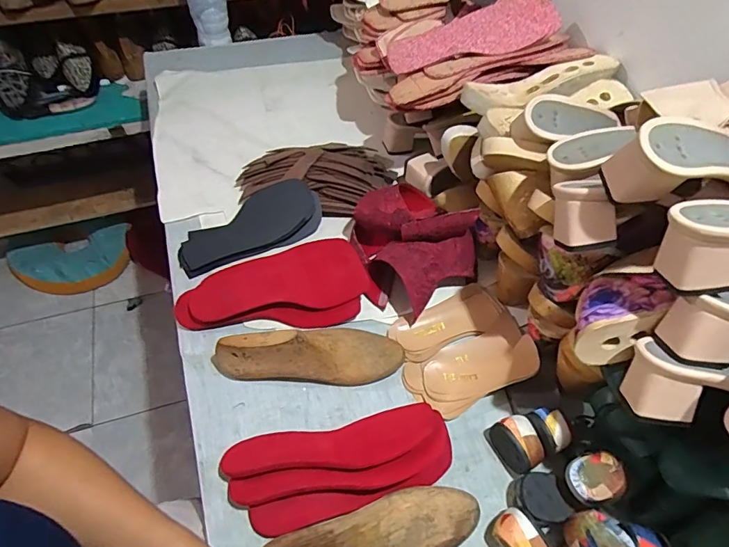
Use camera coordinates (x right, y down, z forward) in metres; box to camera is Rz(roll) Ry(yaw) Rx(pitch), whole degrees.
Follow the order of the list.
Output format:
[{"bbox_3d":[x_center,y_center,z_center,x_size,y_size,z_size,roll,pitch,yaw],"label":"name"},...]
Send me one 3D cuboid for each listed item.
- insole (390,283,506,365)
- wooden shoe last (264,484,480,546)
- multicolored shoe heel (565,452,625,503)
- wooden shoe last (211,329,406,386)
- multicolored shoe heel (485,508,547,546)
[{"bbox_3d":[0.121,0.067,0.639,0.169,0.019,0.064,-21,59,-17],"label":"insole"},{"bbox_3d":[0.008,0.271,0.457,0.230,0.087,0.069,-12,57,-11],"label":"wooden shoe last"},{"bbox_3d":[0.249,0.221,0.487,0.055,0.029,0.045,-24,56,7],"label":"multicolored shoe heel"},{"bbox_3d":[-0.071,0.097,0.572,0.241,0.074,0.072,-3,55,-5],"label":"wooden shoe last"},{"bbox_3d":[0.166,0.289,0.481,0.040,0.047,0.064,-28,61,-21],"label":"multicolored shoe heel"}]

